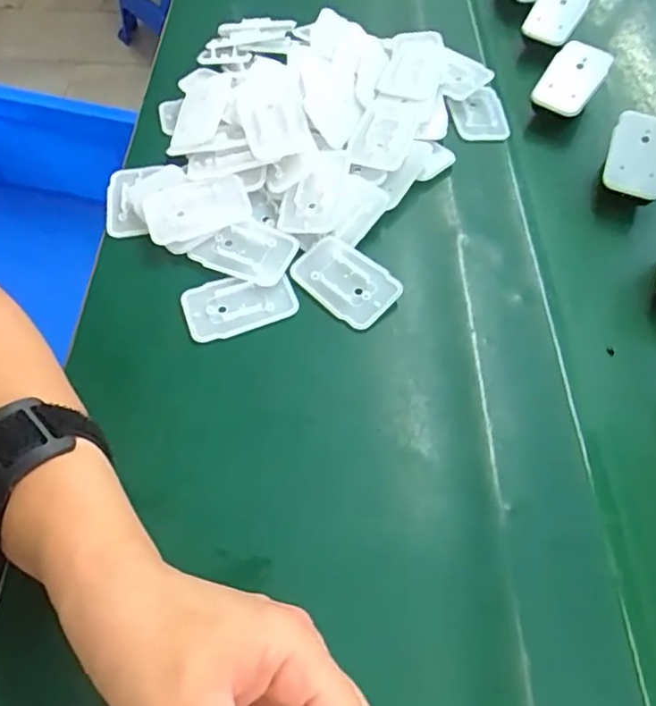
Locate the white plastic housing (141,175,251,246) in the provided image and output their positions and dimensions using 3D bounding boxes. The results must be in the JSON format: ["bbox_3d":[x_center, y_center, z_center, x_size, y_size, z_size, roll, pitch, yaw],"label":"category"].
[{"bbox_3d":[-0.090,-0.099,0.403,0.068,0.008,0.043,-18,73,-6],"label":"white plastic housing"}]

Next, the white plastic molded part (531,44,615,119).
[{"bbox_3d":[0.194,-0.219,0.469,0.042,0.013,0.056,32,95,7],"label":"white plastic molded part"}]

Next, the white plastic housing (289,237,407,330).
[{"bbox_3d":[0.011,-0.048,0.380,0.068,0.010,0.041,40,64,22],"label":"white plastic housing"}]

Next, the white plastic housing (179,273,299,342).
[{"bbox_3d":[-0.057,-0.031,0.376,0.070,0.006,0.041,-18,59,-13],"label":"white plastic housing"}]

